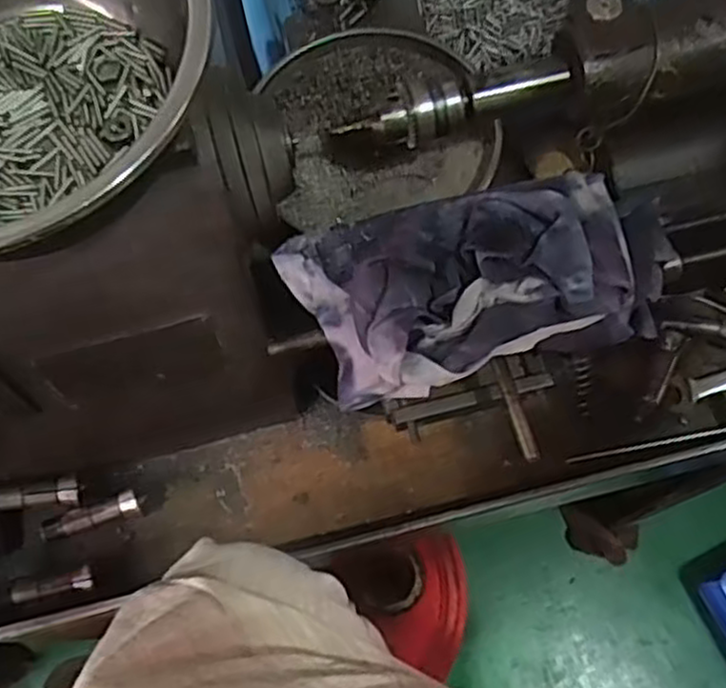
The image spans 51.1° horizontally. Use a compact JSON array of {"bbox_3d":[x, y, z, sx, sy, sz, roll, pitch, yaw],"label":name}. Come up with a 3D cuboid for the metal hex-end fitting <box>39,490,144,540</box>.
[{"bbox_3d":[-0.194,0.125,0.545,0.074,0.021,0.018,-18,70,-5],"label":"metal hex-end fitting"}]

